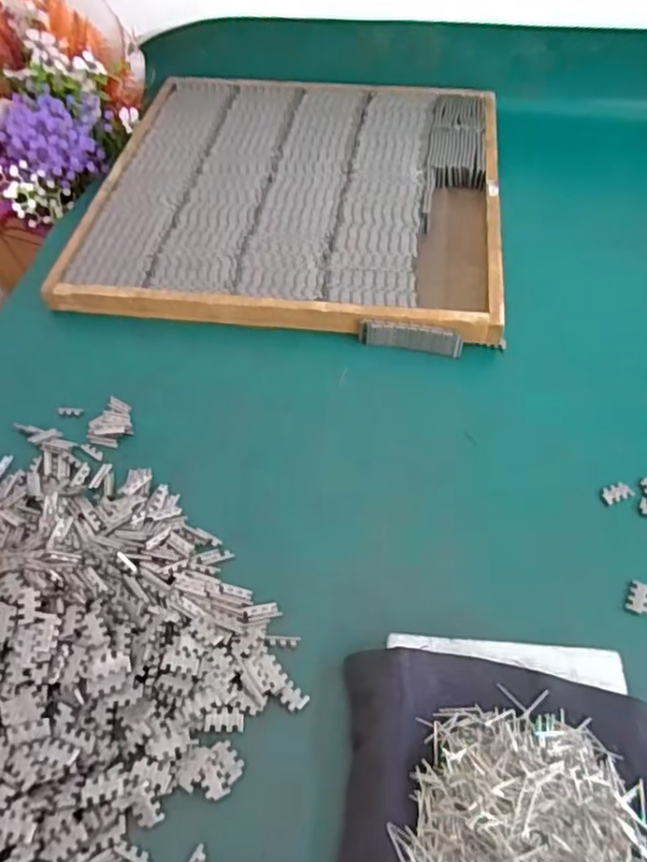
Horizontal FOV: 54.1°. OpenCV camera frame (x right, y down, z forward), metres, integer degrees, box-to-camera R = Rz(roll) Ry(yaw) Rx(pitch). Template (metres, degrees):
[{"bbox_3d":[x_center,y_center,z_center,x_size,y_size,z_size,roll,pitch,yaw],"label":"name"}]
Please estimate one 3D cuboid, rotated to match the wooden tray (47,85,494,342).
[{"bbox_3d":[-0.024,-0.250,0.664,0.397,0.033,0.394,6,54,5],"label":"wooden tray"}]

